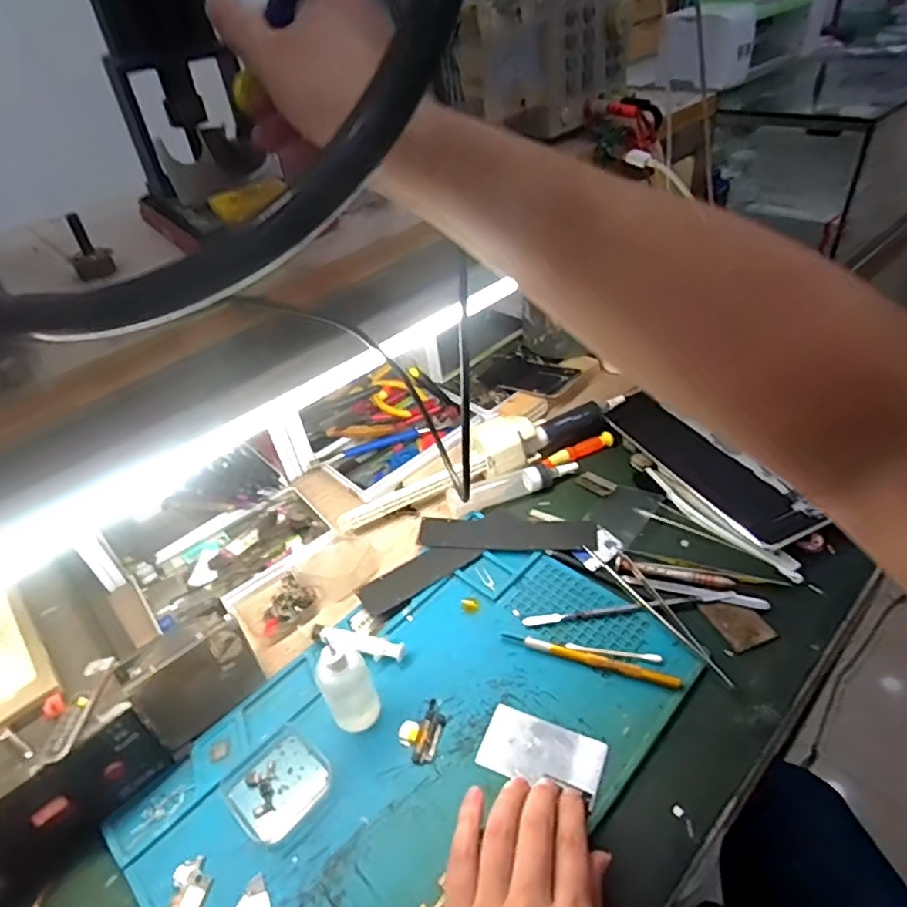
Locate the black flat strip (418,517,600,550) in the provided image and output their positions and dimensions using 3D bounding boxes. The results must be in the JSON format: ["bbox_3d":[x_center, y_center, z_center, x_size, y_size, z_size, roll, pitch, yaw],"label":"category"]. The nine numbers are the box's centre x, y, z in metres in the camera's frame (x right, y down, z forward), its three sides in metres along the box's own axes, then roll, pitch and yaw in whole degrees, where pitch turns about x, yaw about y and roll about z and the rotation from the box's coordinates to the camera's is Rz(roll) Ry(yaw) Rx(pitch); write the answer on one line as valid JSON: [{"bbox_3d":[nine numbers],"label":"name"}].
[{"bbox_3d":[0.051,0.074,0.567,0.166,0.009,0.037,2,41,11],"label":"black flat strip"}]

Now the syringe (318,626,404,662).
[{"bbox_3d":[-0.075,0.156,0.487,0.072,0.013,0.017,8,43,18],"label":"syringe"}]

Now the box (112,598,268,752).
[{"bbox_3d":[-0.188,0.162,0.438,0.079,0.088,0.033,-33,46,-27],"label":"box"}]

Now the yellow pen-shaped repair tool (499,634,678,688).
[{"bbox_3d":[0.103,0.158,0.459,0.133,0.008,0.010,10,43,20],"label":"yellow pen-shaped repair tool"}]

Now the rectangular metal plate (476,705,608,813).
[{"bbox_3d":[0.060,0.204,0.407,0.079,0.004,0.044,11,41,24],"label":"rectangular metal plate"}]

